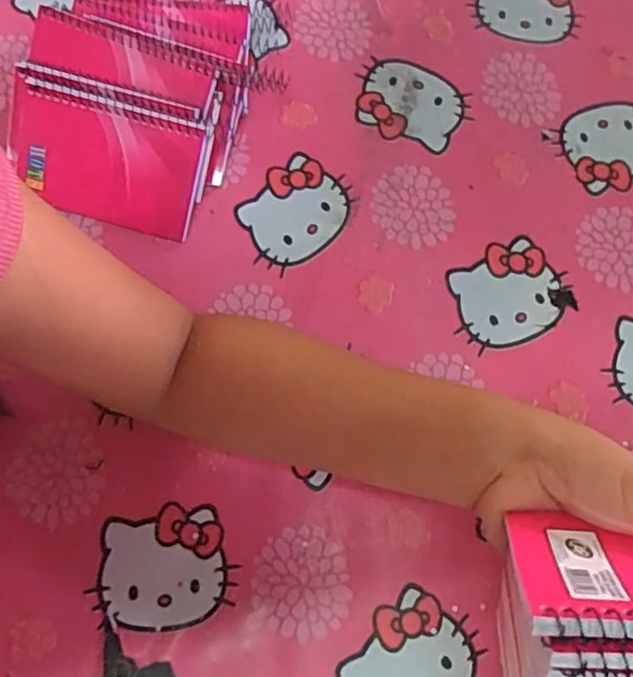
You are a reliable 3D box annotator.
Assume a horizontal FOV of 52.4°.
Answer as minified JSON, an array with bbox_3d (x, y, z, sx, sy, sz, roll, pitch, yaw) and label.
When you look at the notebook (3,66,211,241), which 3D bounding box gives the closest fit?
[{"bbox_3d":[-0.150,-0.131,0.456,0.133,0.013,0.093,15,98,-5],"label":"notebook"}]

